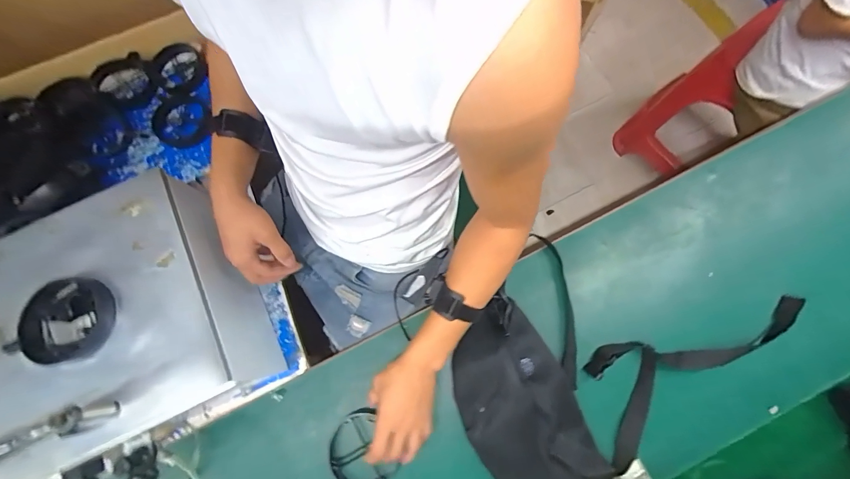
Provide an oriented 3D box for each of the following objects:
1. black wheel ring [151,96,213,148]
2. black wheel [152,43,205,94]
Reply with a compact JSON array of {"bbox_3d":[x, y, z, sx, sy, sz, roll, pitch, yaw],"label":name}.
[{"bbox_3d":[-0.463,-0.227,0.693,0.104,0.014,0.122,-28,76,-4],"label":"black wheel ring"},{"bbox_3d":[-0.480,-0.331,0.704,0.099,0.021,0.100,-1,76,3],"label":"black wheel"}]

